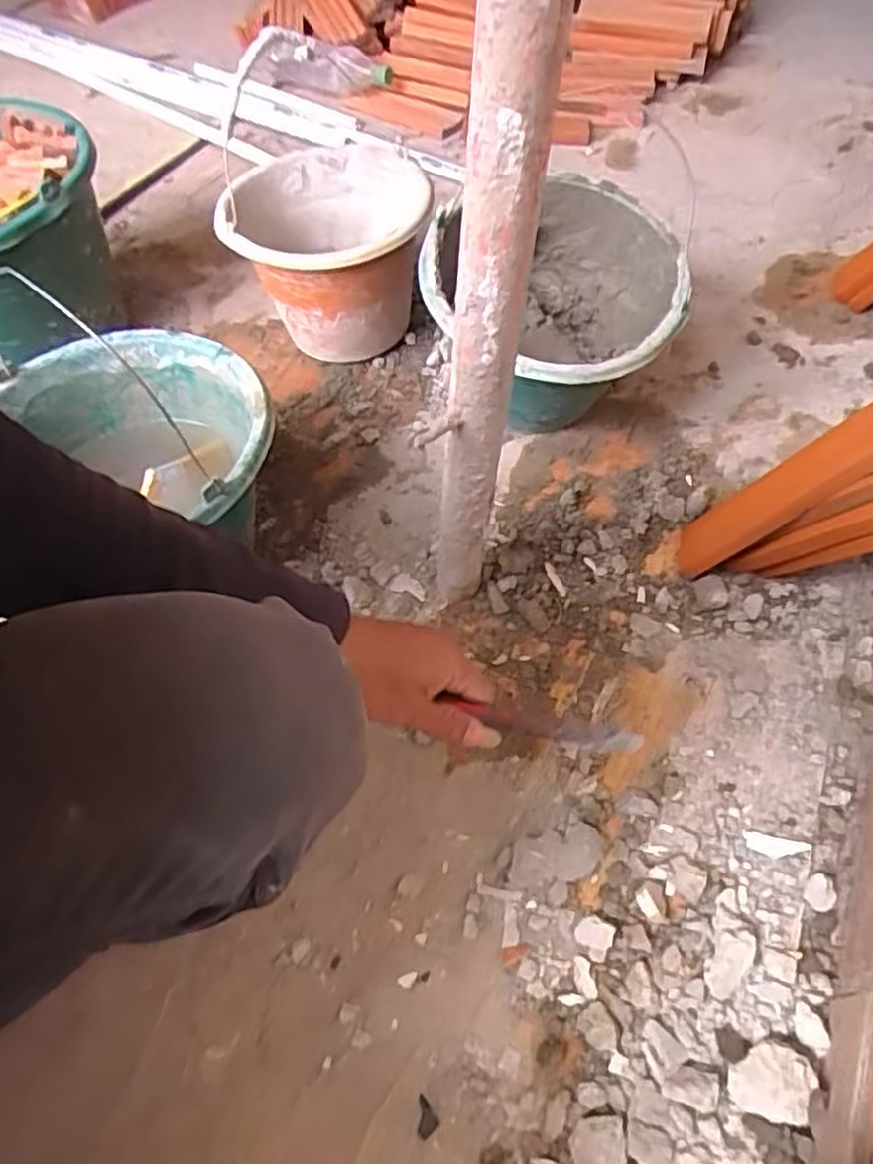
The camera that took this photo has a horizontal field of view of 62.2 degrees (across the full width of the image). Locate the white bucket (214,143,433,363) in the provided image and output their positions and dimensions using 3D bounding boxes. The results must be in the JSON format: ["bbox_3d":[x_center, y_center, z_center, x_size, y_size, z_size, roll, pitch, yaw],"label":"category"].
[{"bbox_3d":[-0.133,-0.403,0.908,0.238,0.186,0.257,0,56,2],"label":"white bucket"}]

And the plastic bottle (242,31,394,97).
[{"bbox_3d":[-0.215,-0.961,1.336,0.281,0.088,0.081,8,57,8],"label":"plastic bottle"}]

